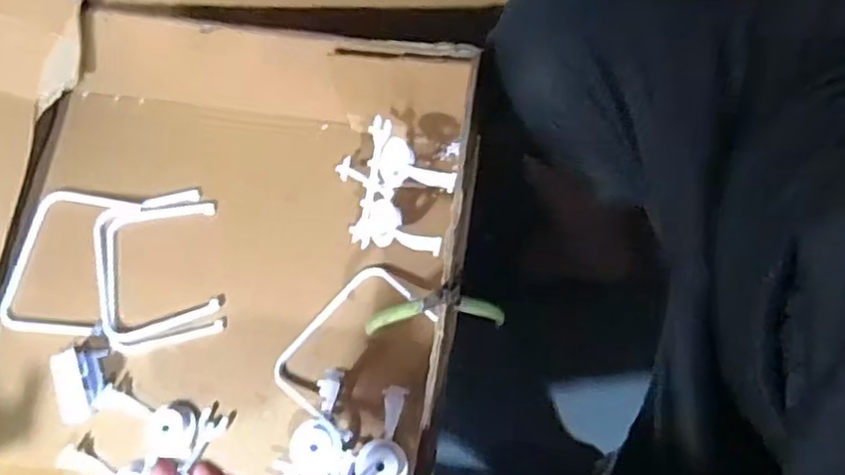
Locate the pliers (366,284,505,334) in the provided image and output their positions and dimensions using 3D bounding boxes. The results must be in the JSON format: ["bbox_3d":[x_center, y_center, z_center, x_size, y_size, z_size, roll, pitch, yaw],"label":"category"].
[{"bbox_3d":[0.009,0.050,0.453,0.102,0.071,0.015,-5,69,1],"label":"pliers"}]

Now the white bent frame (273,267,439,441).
[{"bbox_3d":[-0.059,0.092,0.556,0.099,0.014,0.137,29,72,26],"label":"white bent frame"}]

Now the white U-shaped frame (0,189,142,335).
[{"bbox_3d":[-0.335,0.022,0.603,0.100,0.007,0.138,7,70,5],"label":"white U-shaped frame"}]

